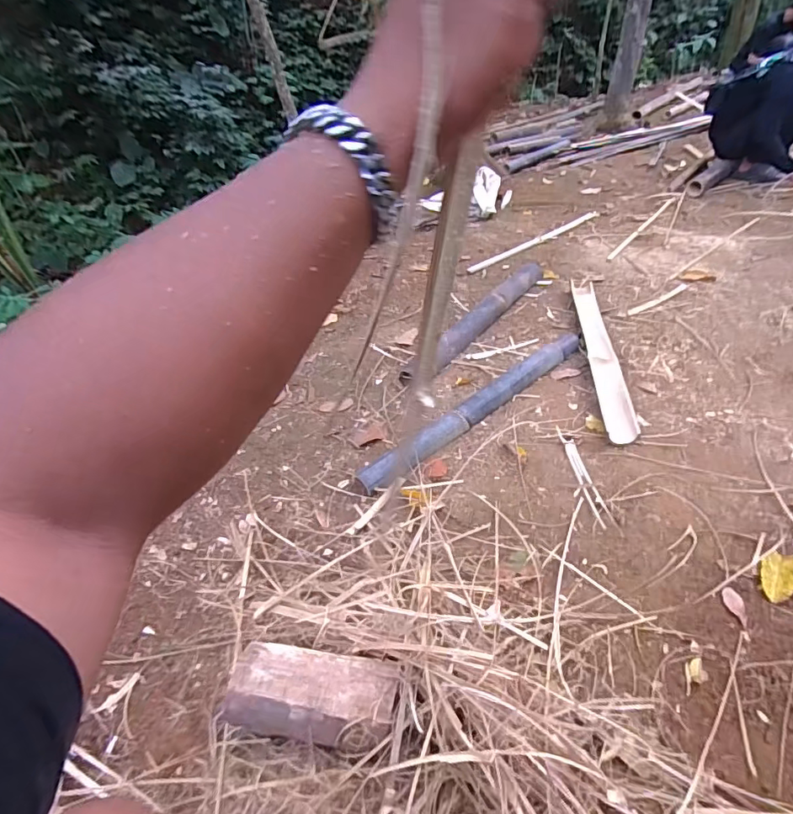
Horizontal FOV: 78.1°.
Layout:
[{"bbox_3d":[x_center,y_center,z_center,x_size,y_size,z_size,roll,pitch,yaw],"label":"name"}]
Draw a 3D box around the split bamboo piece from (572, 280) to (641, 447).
[{"bbox_3d":[0.659,-0.192,1.586,0.094,0.063,0.885,1,39,11],"label":"split bamboo piece"}]

